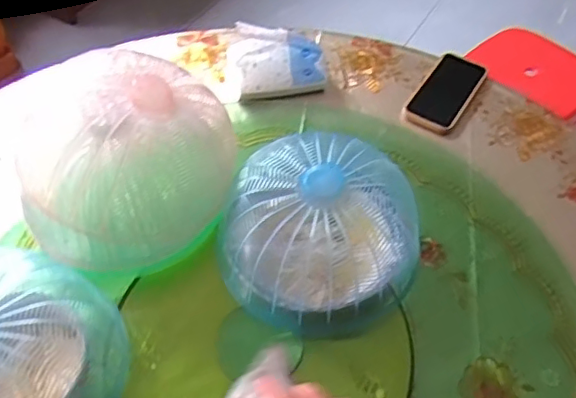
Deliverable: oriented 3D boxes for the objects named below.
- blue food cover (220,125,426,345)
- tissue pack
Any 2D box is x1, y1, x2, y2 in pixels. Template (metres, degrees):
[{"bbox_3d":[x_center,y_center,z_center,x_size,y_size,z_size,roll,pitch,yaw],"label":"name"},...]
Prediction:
[{"bbox_3d":[0.036,0.036,0.677,0.225,0.128,0.223,38,61,24],"label":"blue food cover"},{"bbox_3d":[-0.020,-0.220,0.920,0.139,0.066,0.113,-15,55,-12],"label":"tissue pack"}]

